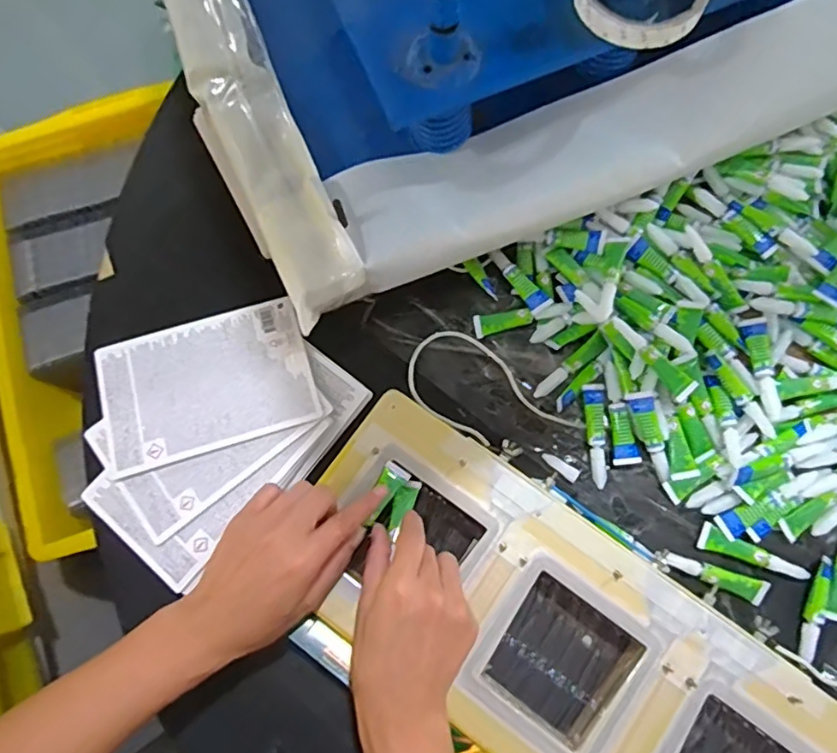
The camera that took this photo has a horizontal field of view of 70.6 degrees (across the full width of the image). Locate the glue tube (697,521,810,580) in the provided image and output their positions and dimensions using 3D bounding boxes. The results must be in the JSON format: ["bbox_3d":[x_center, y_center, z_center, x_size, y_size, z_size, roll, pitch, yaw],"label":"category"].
[{"bbox_3d":[0.258,0.135,0.453,0.081,0.008,0.019,18,76,6],"label":"glue tube"}]

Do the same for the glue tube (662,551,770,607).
[{"bbox_3d":[0.226,0.153,0.448,0.077,0.012,0.017,17,76,6],"label":"glue tube"}]

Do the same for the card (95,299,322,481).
[{"bbox_3d":[-0.174,0.006,0.488,0.169,0.004,0.112,-16,72,-6],"label":"card"}]

